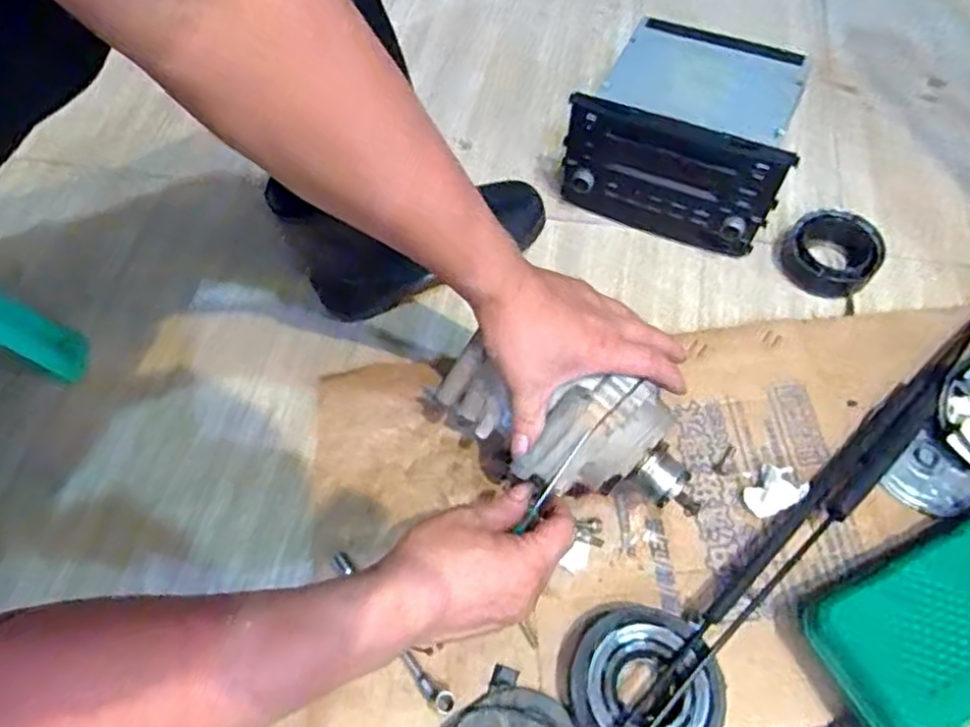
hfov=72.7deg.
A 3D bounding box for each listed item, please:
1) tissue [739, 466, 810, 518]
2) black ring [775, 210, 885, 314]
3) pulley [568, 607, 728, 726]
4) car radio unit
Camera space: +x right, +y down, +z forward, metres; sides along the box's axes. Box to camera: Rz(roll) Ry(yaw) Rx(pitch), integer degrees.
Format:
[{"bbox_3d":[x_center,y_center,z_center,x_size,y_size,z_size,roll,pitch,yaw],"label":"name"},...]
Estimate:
[{"bbox_3d":[0.237,0.103,0.541,0.047,0.019,0.035,-26,63,-11],"label":"tissue"},{"bbox_3d":[0.358,-0.116,0.684,0.093,0.031,0.094,28,66,17],"label":"black ring"},{"bbox_3d":[0.114,0.230,0.467,0.102,0.039,0.100,-1,61,2],"label":"pulley"},{"bbox_3d":[0.209,-0.246,0.693,0.205,0.122,0.199,20,64,13],"label":"car radio unit"}]

